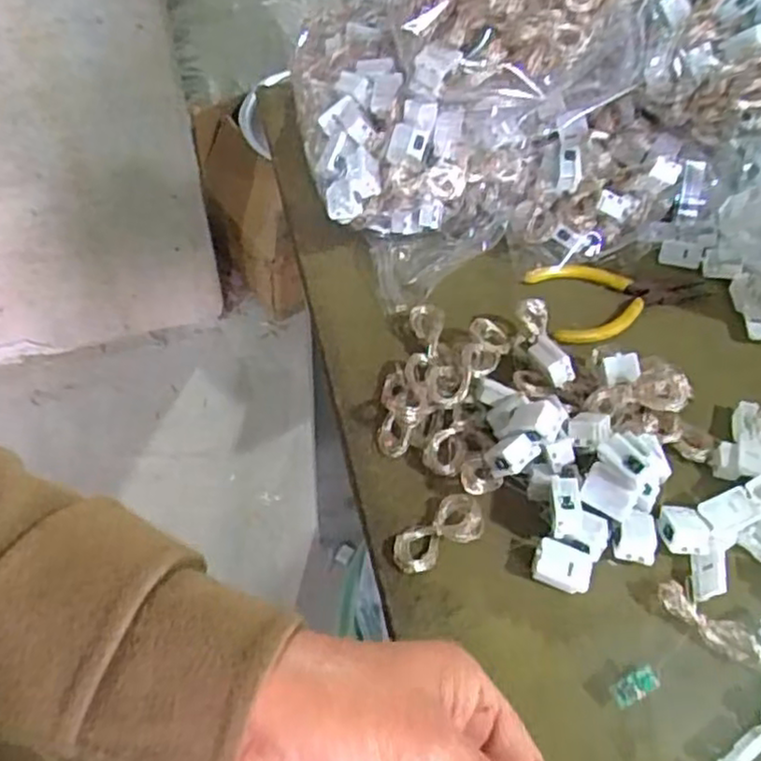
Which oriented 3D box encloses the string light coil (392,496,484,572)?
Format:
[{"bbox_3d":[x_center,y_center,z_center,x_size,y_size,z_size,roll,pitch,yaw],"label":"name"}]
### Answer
[{"bbox_3d":[0.029,0.077,0.355,0.049,0.009,0.025,-34,60,-8],"label":"string light coil"}]

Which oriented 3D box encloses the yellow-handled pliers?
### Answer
[{"bbox_3d":[0.160,-0.053,0.465,0.117,0.011,0.058,-4,53,-5],"label":"yellow-handled pliers"}]

